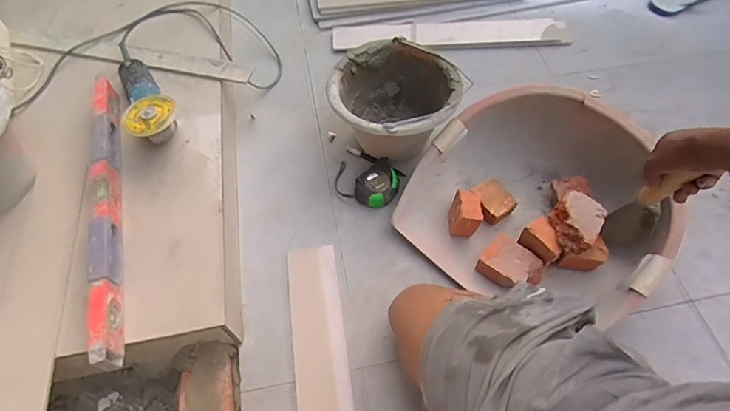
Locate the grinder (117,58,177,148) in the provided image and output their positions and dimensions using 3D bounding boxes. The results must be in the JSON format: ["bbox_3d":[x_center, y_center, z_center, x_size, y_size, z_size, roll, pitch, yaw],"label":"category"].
[{"bbox_3d":[-0.427,-0.206,0.859,0.090,0.077,0.246,-26,60,-13],"label":"grinder"}]

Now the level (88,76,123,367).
[{"bbox_3d":[-0.442,-0.008,0.750,0.028,0.061,0.560,-15,58,-7],"label":"level"}]

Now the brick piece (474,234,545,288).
[{"bbox_3d":[0.260,0.108,0.782,0.100,0.043,0.085,38,66,24],"label":"brick piece"}]

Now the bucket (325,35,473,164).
[{"bbox_3d":[0.061,-0.195,0.906,0.246,0.166,0.230,-1,57,2],"label":"bucket"}]

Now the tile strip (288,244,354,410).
[{"bbox_3d":[-0.068,0.285,0.709,0.088,0.016,0.466,-11,63,3],"label":"tile strip"}]

